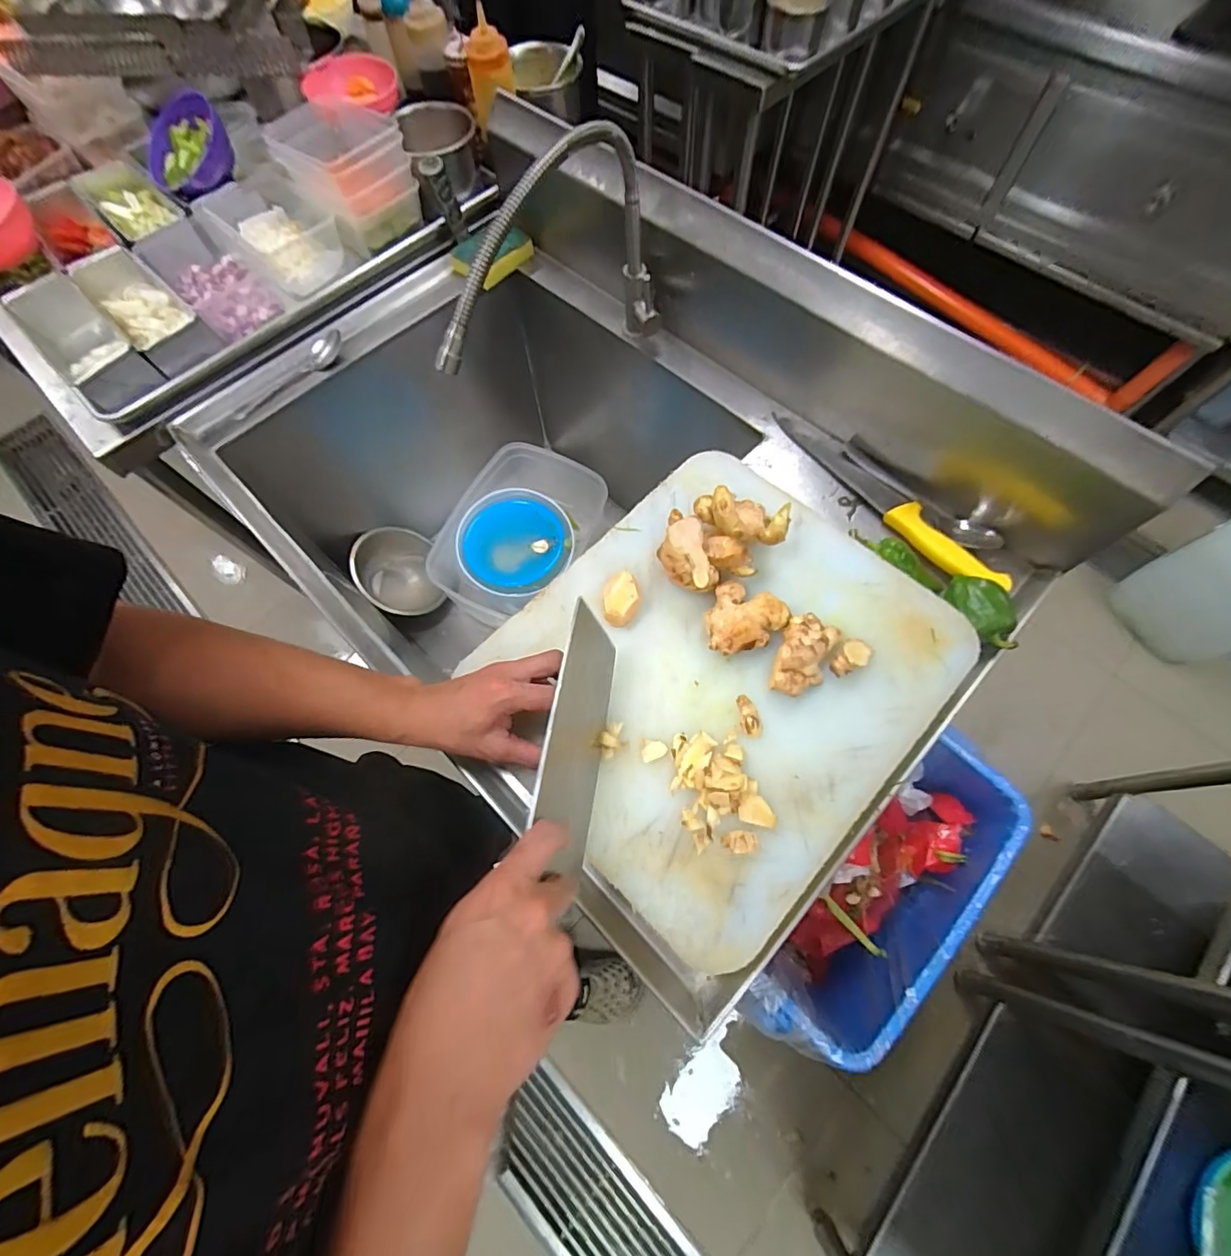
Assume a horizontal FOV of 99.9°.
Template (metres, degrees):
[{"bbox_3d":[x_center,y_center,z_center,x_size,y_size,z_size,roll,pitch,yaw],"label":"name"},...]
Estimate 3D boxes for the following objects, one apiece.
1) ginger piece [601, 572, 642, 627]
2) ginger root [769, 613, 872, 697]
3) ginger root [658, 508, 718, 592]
[{"bbox_3d":[0.006,-0.026,0.497,0.033,0.037,0.043,4,68,3],"label":"ginger piece"},{"bbox_3d":[0.184,0.032,0.466,0.076,0.030,0.078,23,70,10],"label":"ginger root"},{"bbox_3d":[0.064,-0.069,0.486,0.039,0.052,0.069,-29,70,-10],"label":"ginger root"}]

